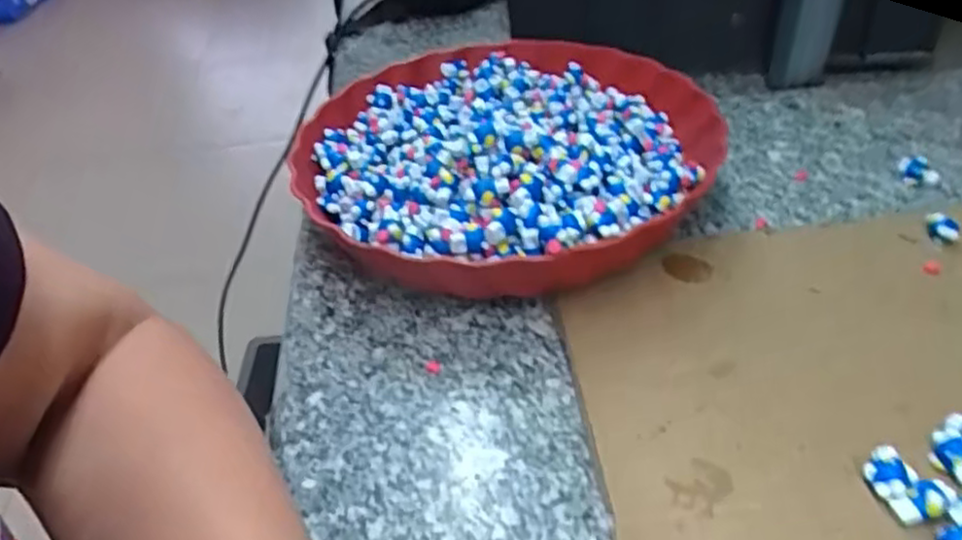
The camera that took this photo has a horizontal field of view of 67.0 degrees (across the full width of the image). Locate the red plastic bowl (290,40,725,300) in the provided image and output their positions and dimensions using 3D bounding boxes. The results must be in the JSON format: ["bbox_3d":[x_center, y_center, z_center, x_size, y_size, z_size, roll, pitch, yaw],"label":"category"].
[{"bbox_3d":[0.017,-0.082,0.451,0.235,0.066,0.257,-4,40,3],"label":"red plastic bowl"}]

